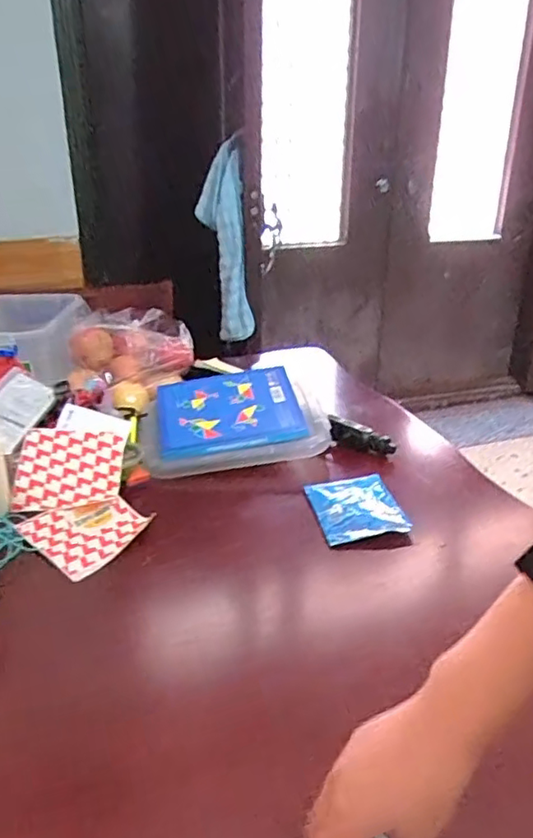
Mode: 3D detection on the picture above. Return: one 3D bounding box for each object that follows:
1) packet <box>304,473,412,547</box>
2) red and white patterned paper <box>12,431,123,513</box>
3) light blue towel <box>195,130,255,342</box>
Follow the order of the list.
[{"bbox_3d":[0.119,0.114,0.820,0.112,0.015,0.148,-3,25,-8],"label":"packet"},{"bbox_3d":[-0.270,0.068,0.831,0.135,0.006,0.124,2,53,-9],"label":"red and white patterned paper"},{"bbox_3d":[-0.105,-0.433,1.528,0.121,0.499,0.149,-3,25,-7],"label":"light blue towel"}]

